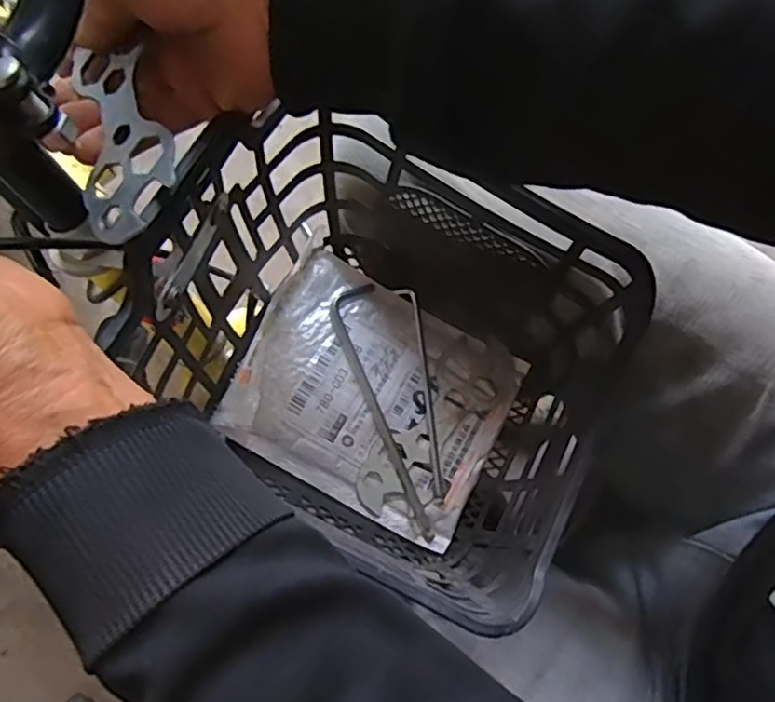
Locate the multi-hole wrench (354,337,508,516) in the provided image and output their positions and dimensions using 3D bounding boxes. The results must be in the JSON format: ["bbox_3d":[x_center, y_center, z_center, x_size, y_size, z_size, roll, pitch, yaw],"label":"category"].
[{"bbox_3d":[0.028,0.044,0.384,0.043,0.004,0.121,35,72,8],"label":"multi-hole wrench"}]

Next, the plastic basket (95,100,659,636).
[{"bbox_3d":[0.003,0.000,0.329,0.197,0.140,0.175,31,78,5],"label":"plastic basket"}]

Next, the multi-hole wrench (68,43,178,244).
[{"bbox_3d":[-0.107,-0.091,0.261,0.040,0.005,0.106,-26,64,16],"label":"multi-hole wrench"}]

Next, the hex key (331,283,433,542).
[{"bbox_3d":[-0.002,0.034,0.381,0.027,0.007,0.153,-16,78,-5],"label":"hex key"}]

